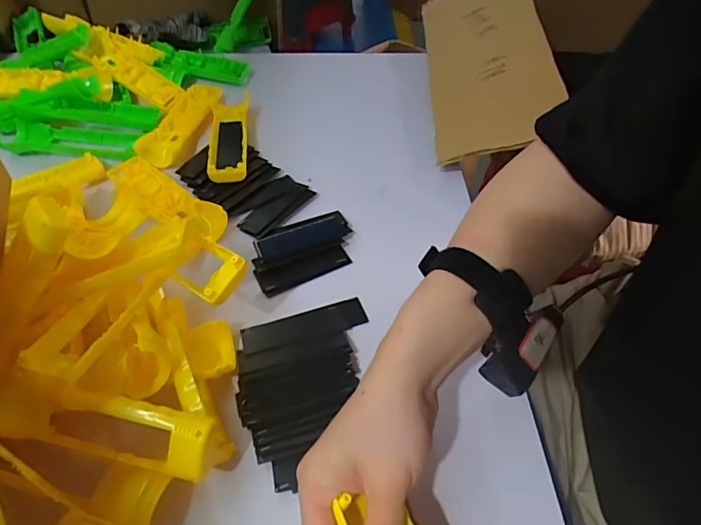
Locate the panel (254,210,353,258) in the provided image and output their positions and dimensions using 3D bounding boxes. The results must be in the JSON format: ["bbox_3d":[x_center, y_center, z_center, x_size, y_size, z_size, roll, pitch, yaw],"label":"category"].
[{"bbox_3d":[-0.051,-0.029,0.493,0.098,0.008,0.039,-17,53,-13],"label":"panel"}]

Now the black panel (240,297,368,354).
[{"bbox_3d":[-0.041,0.056,0.427,0.112,0.004,0.032,-14,54,-14],"label":"black panel"}]

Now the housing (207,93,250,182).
[{"bbox_3d":[-0.148,-0.156,0.579,0.045,0.017,0.162,-3,52,-6],"label":"housing"}]

